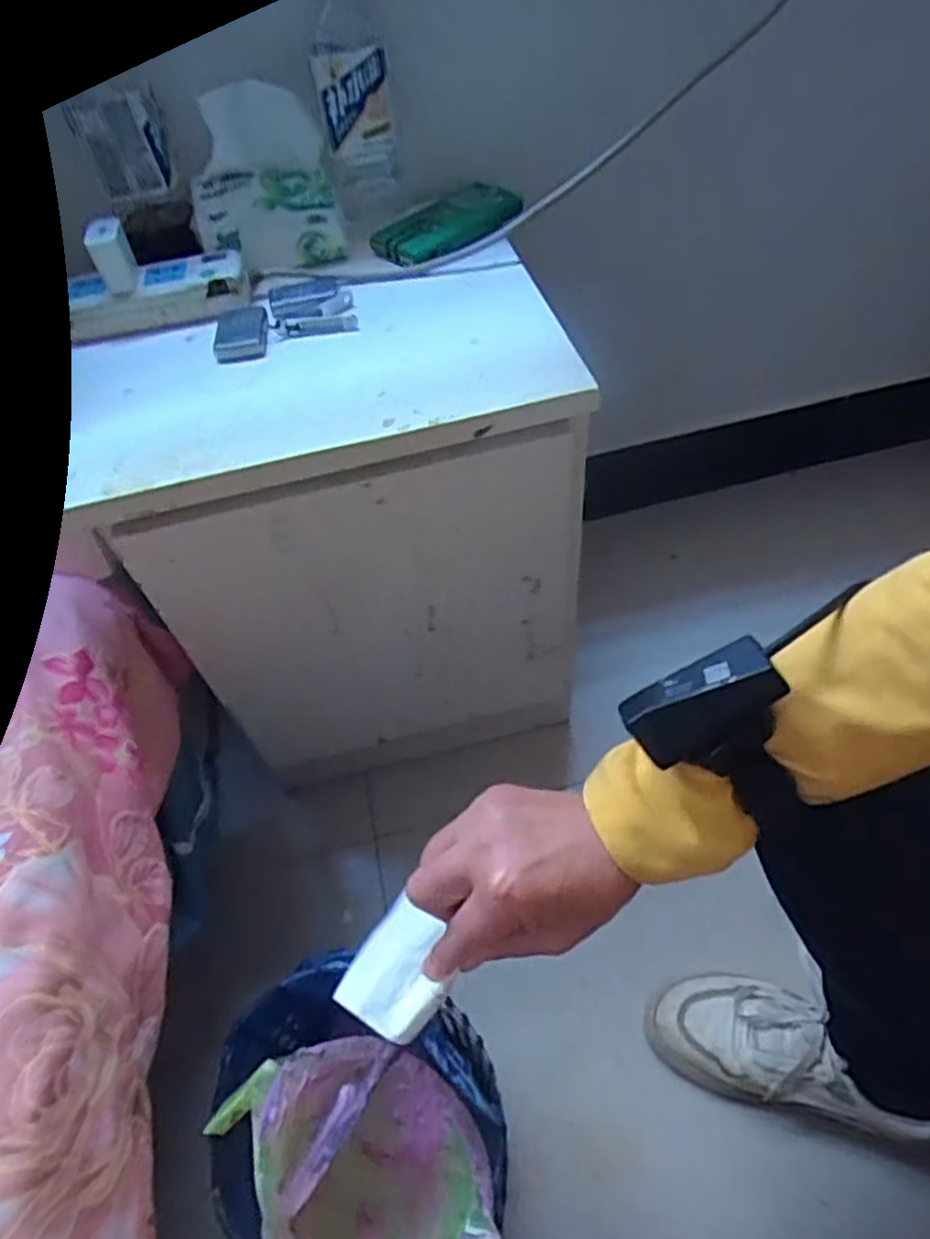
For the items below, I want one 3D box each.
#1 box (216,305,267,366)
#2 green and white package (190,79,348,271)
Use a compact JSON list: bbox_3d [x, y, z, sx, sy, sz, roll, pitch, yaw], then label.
[{"bbox_3d":[-0.175,-0.224,0.550,0.040,0.012,0.057,-8,52,0],"label":"box"},{"bbox_3d":[-0.169,-0.355,0.581,0.118,0.118,0.072,-11,52,-2],"label":"green and white package"}]

